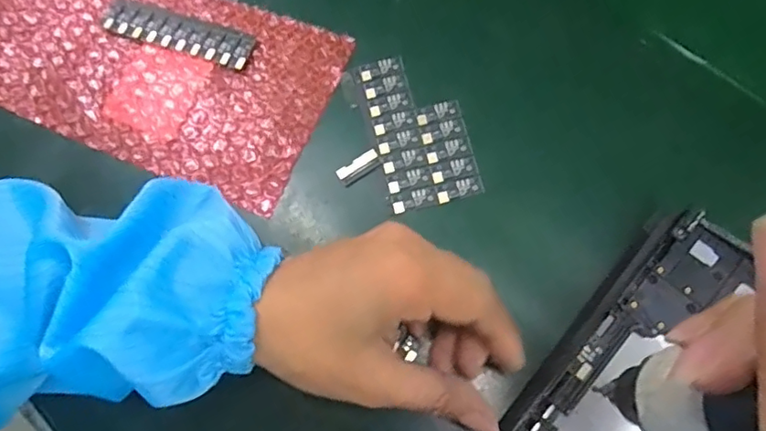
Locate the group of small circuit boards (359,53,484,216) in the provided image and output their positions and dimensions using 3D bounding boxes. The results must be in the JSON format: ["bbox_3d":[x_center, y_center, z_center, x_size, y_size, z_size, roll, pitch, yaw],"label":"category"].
[{"bbox_3d":[0.020,-0.049,0.317,0.050,0.005,0.092,-14,71,-2],"label":"group of small circuit boards"}]

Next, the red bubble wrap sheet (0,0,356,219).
[{"bbox_3d":[-0.210,-0.128,0.348,0.372,0.024,0.131,26,74,11],"label":"red bubble wrap sheet"}]

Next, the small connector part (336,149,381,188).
[{"bbox_3d":[-0.013,-0.027,0.311,0.024,0.004,0.011,-31,72,-8],"label":"small connector part"}]

